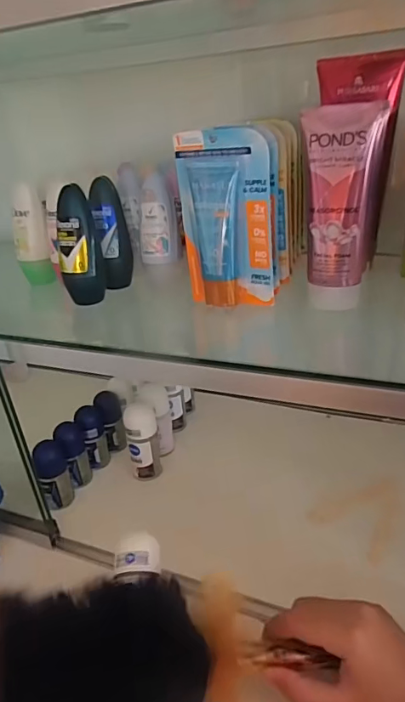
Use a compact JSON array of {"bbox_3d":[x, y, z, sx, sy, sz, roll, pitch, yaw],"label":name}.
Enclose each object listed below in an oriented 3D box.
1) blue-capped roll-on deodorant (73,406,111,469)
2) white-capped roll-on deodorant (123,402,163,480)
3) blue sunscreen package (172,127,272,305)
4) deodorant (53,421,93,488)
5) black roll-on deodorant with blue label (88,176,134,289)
[{"bbox_3d":[-0.142,0.112,0.617,0.032,0.075,0.042,-11,29,-11],"label":"blue-capped roll-on deodorant"},{"bbox_3d":[-0.074,0.113,0.593,0.038,0.086,0.041,-9,29,-6],"label":"white-capped roll-on deodorant"},{"bbox_3d":[0.021,-0.109,0.404,0.074,0.143,0.028,-4,29,2],"label":"blue sunscreen package"},{"bbox_3d":[-0.159,0.130,0.589,0.032,0.079,0.039,-14,30,-15],"label":"deodorant"},{"bbox_3d":[-0.091,-0.118,0.482,0.033,0.104,0.035,-9,29,-7],"label":"black roll-on deodorant with blue label"}]

